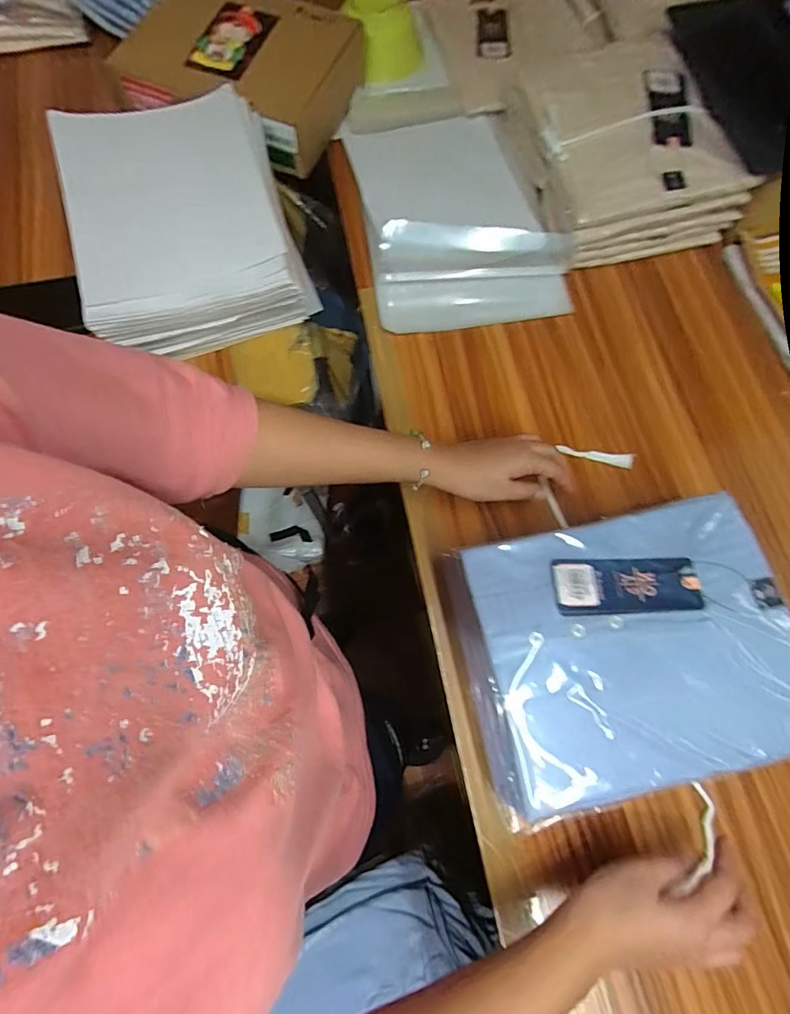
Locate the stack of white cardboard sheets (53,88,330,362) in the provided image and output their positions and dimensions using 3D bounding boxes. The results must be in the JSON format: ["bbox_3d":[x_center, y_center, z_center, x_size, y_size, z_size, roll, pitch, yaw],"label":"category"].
[{"bbox_3d":[-0.233,-0.327,0.550,0.217,0.093,0.300,-18,74,-7],"label":"stack of white cardboard sheets"}]

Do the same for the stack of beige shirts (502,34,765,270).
[{"bbox_3d":[0.277,-0.446,0.592,0.215,0.089,0.254,-12,73,-5],"label":"stack of beige shirts"}]

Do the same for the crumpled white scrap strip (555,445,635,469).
[{"bbox_3d":[0.220,-0.056,0.523,0.083,0.006,0.014,8,73,1],"label":"crumpled white scrap strip"}]

